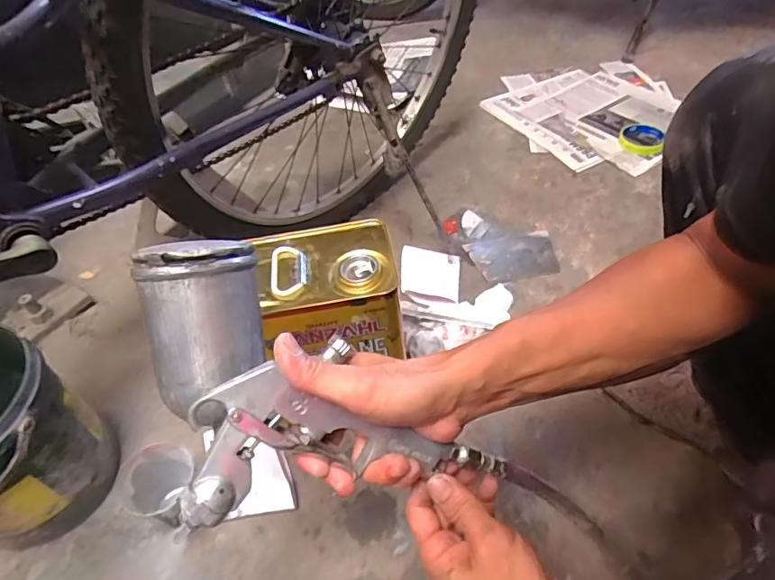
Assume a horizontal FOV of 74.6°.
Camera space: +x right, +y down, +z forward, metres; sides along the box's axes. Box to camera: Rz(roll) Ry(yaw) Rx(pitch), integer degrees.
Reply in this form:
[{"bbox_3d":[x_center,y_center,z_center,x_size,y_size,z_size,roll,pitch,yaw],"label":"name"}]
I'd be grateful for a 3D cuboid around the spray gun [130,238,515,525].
[{"bbox_3d":[-0.048,0.049,0.335,0.195,0.147,0.133,-17,46,-10],"label":"spray gun"}]

